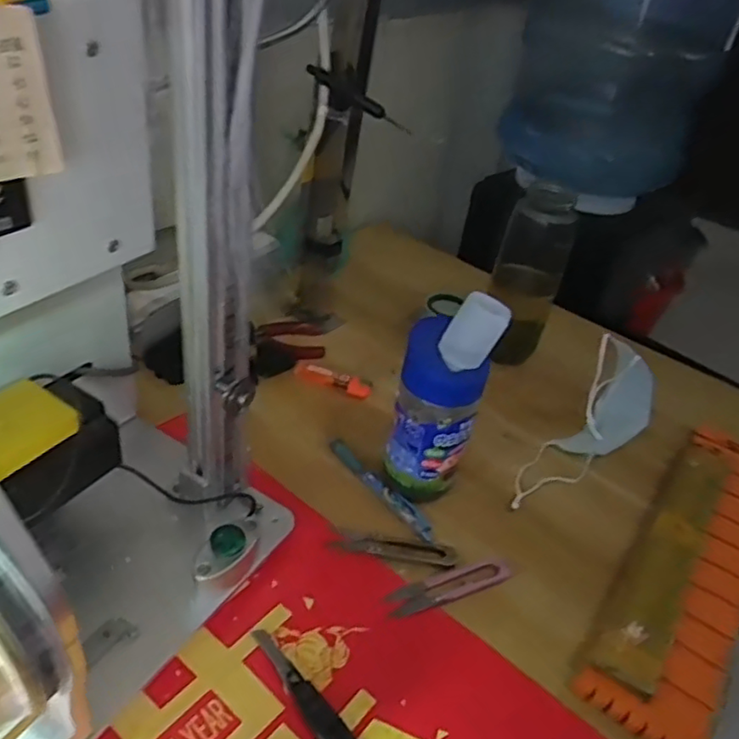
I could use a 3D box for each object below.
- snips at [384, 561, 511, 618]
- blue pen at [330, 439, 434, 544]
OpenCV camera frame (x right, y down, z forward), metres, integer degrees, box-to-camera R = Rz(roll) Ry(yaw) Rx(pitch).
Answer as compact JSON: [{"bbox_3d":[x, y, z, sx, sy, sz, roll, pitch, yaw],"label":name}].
[{"bbox_3d":[0.060,0.160,0.482,0.097,0.006,0.023,-10,41,-23],"label":"snips"},{"bbox_3d":[0.010,0.098,0.542,0.016,0.009,0.120,-22,47,-35],"label":"blue pen"}]

